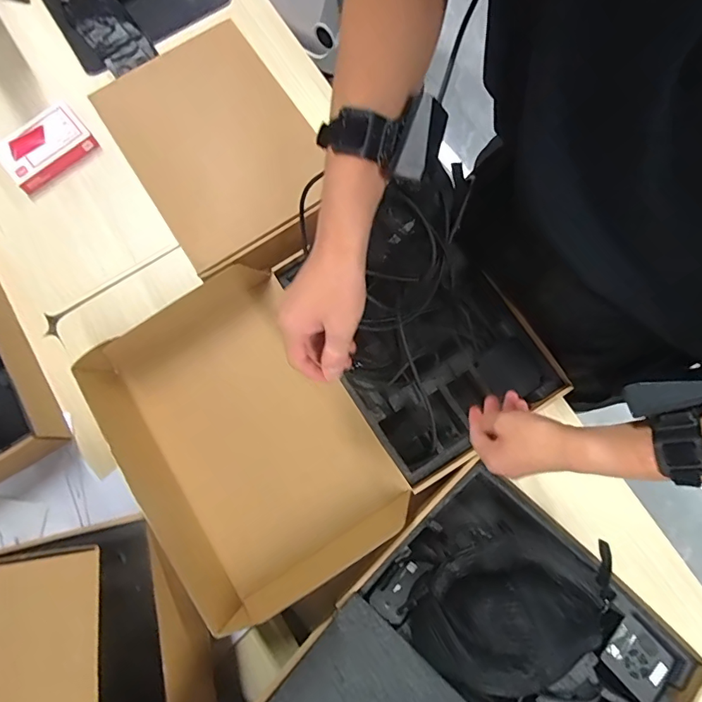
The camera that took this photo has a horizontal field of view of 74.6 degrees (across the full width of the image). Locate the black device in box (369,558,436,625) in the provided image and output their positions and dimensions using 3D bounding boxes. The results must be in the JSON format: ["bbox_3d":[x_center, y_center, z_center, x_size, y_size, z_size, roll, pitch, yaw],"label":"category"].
[{"bbox_3d":[0.067,0.299,0.585,0.087,0.017,0.041,-41,81,-19],"label":"black device in box"}]

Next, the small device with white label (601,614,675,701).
[{"bbox_3d":[0.353,0.379,0.565,0.067,0.016,0.073,-41,81,-6],"label":"small device with white label"}]

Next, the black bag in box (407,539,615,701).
[{"bbox_3d":[0.195,0.301,0.527,0.237,0.057,0.140,-5,79,0],"label":"black bag in box"}]

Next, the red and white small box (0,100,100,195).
[{"bbox_3d":[-0.513,-0.344,0.771,0.142,0.034,0.094,-38,81,-6],"label":"red and white small box"}]

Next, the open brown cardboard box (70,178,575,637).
[{"bbox_3d":[-0.025,0.043,0.607,0.523,0.130,0.373,-38,81,-6],"label":"open brown cardboard box"}]

